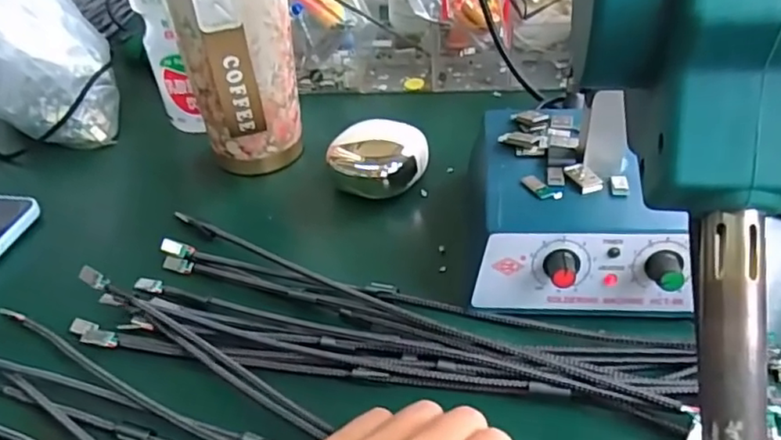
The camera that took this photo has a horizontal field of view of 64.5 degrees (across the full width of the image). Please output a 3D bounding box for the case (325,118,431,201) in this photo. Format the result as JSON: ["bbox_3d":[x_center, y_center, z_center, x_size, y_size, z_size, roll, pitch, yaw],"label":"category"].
[{"bbox_3d":[-0.007,-0.039,0.420,0.064,0.039,0.047,1,40,8],"label":"case"}]

